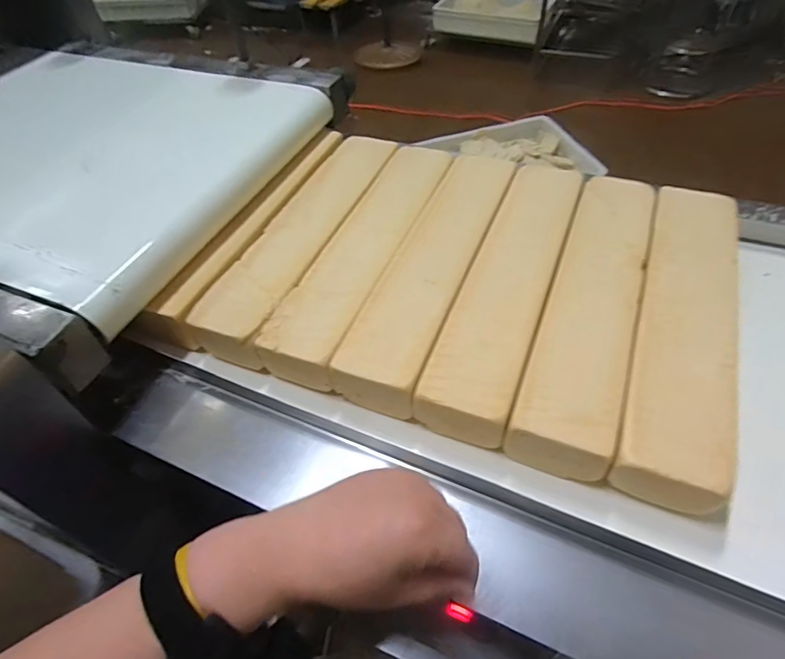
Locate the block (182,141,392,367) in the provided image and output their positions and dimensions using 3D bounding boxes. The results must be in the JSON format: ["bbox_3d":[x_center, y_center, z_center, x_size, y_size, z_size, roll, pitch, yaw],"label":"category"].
[{"bbox_3d":[-0.096,-0.109,0.582,0.081,0.051,0.355,16,52,17],"label":"block"}]

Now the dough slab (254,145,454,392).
[{"bbox_3d":[-0.024,-0.090,0.558,0.081,0.049,0.352,16,52,17],"label":"dough slab"}]

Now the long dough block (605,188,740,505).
[{"bbox_3d":[0.266,-0.009,0.458,0.077,0.051,0.349,16,52,17],"label":"long dough block"}]

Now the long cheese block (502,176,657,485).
[{"bbox_3d":[0.194,-0.028,0.483,0.078,0.052,0.356,16,52,17],"label":"long cheese block"}]

